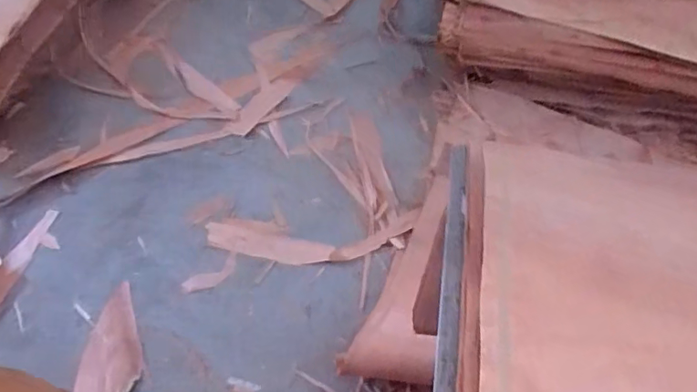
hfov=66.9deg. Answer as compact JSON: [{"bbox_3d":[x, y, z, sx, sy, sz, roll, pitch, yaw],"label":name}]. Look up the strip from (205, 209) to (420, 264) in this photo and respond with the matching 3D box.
[{"bbox_3d":[-0.088,0.104,1.320,0.522,0.028,0.118,-2,54,-3],"label":"strip"}]

